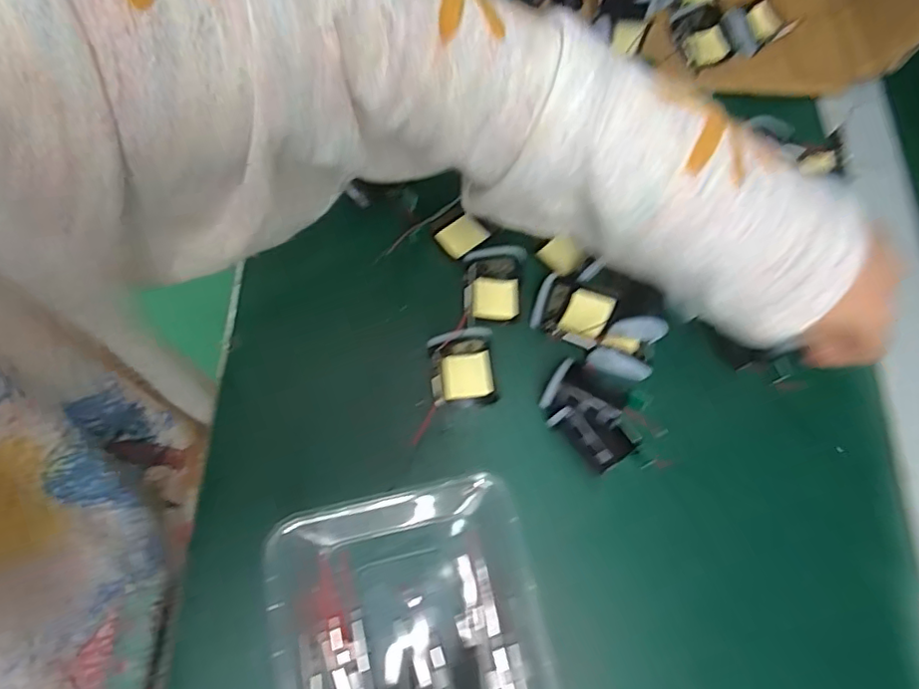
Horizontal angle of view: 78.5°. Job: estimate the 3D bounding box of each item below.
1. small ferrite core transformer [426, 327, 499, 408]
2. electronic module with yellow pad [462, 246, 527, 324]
[{"bbox_3d":[0.002,0.013,0.323,0.036,0.018,0.039,-7,71,-5],"label":"small ferrite core transformer"},{"bbox_3d":[0.021,-0.036,0.342,0.036,0.016,0.044,1,70,-3],"label":"electronic module with yellow pad"}]

